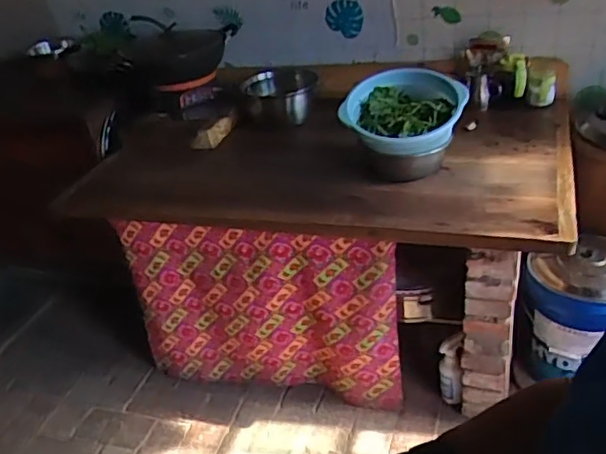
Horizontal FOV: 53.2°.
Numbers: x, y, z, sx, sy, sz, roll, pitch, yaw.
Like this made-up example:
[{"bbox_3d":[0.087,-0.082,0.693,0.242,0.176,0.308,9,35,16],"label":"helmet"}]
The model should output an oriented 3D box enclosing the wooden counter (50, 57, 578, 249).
[{"bbox_3d":[0.080,-0.255,1.829,1.352,0.089,0.947,4,34,19],"label":"wooden counter"}]

